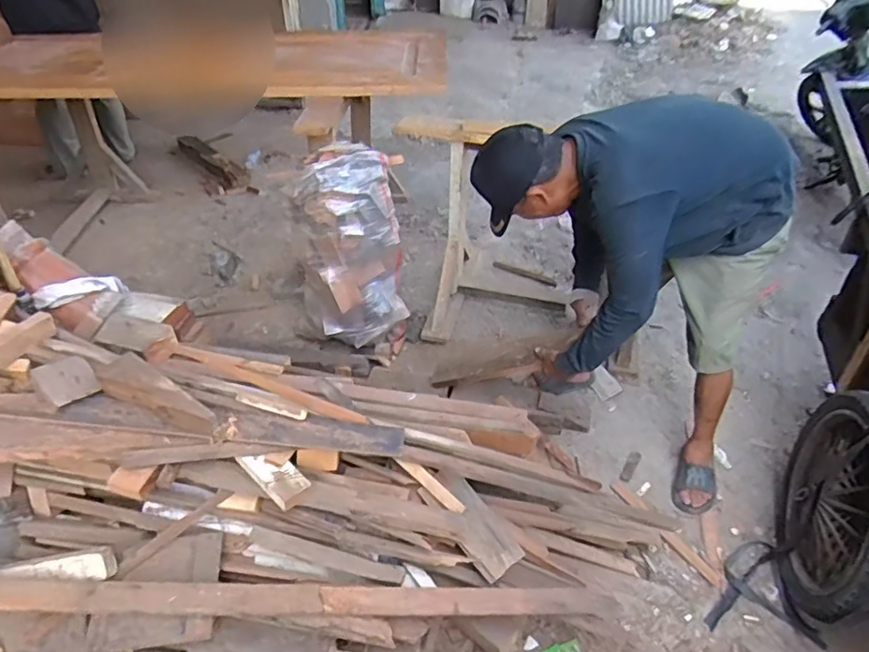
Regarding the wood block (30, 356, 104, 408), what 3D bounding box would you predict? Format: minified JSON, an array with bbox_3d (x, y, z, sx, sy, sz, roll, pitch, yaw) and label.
[{"bbox_3d":[-0.830,0.120,1.323,0.125,0.024,0.103,42,41,25],"label":"wood block"}]

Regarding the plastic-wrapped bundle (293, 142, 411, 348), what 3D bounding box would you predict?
[{"bbox_3d":[-0.262,-0.259,1.945,0.316,0.613,0.218,-8,42,-10],"label":"plastic-wrapped bundle"}]

